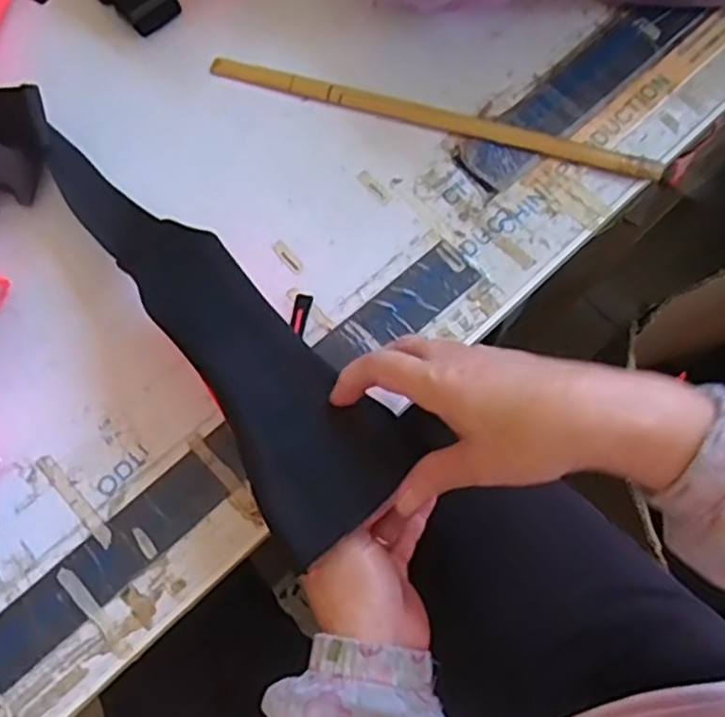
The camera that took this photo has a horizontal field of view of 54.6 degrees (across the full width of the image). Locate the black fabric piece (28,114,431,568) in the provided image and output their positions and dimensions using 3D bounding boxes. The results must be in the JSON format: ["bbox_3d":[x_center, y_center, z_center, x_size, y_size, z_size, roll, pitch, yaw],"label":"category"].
[{"bbox_3d":[-0.100,-0.032,0.438,0.087,0.040,0.327,-38,72,-10],"label":"black fabric piece"}]

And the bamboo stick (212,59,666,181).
[{"bbox_3d":[0.051,-0.178,0.517,0.336,0.009,0.015,16,74,4],"label":"bamboo stick"}]

